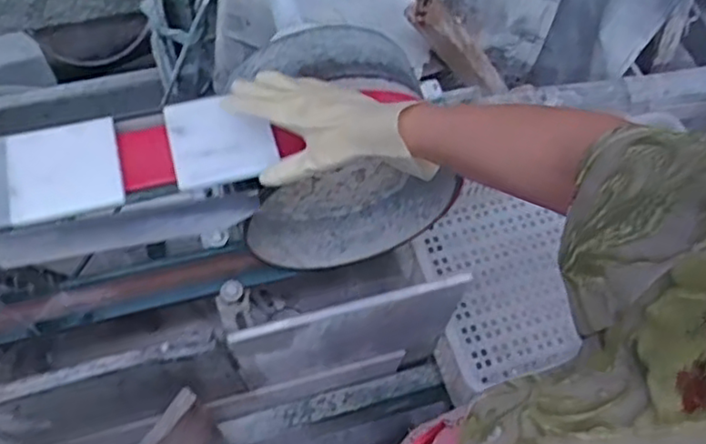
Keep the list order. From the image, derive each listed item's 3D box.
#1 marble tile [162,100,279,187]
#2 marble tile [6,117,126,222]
[{"bbox_3d":[-0.131,-0.085,0.659,0.099,0.013,0.100,-14,62,-10],"label":"marble tile"},{"bbox_3d":[-0.277,-0.052,0.640,0.098,0.016,0.094,-13,61,-9],"label":"marble tile"}]

